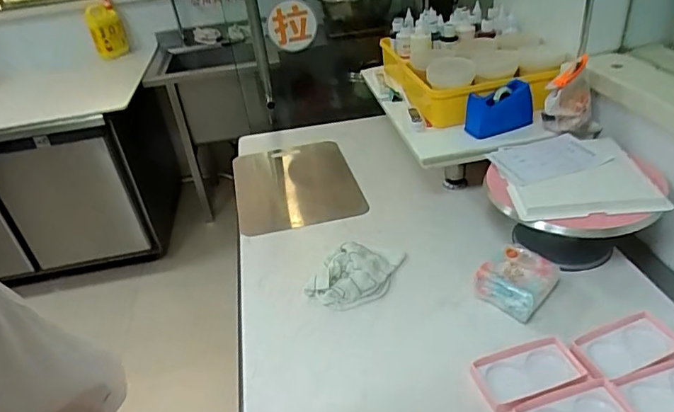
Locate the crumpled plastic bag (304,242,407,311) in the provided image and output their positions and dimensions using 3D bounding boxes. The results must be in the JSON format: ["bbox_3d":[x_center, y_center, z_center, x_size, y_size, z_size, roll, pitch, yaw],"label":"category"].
[{"bbox_3d":[0.032,0.128,0.932,0.127,0.044,0.149,14,40,29],"label":"crumpled plastic bag"}]

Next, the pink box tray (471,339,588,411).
[{"bbox_3d":[0.277,0.243,0.734,0.144,0.016,0.083,-15,35,-10],"label":"pink box tray"}]

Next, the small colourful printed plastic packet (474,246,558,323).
[{"bbox_3d":[0.310,0.126,0.865,0.105,0.049,0.121,25,46,39],"label":"small colourful printed plastic packet"}]

